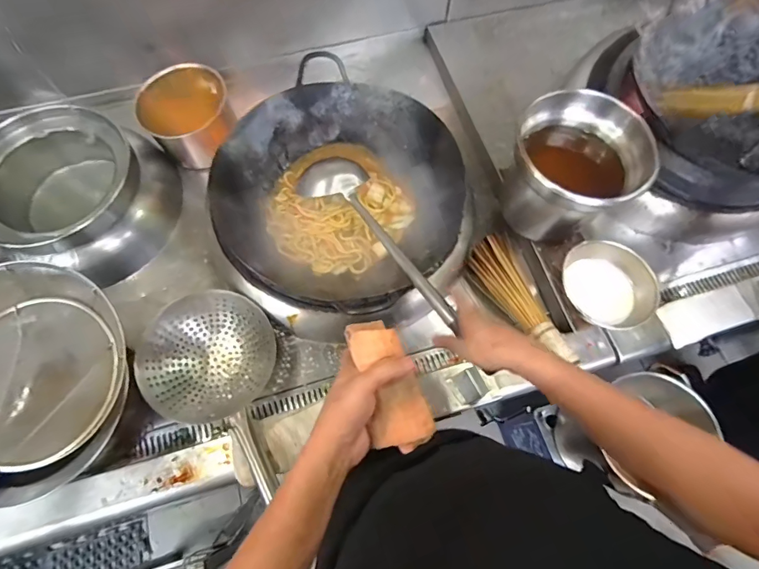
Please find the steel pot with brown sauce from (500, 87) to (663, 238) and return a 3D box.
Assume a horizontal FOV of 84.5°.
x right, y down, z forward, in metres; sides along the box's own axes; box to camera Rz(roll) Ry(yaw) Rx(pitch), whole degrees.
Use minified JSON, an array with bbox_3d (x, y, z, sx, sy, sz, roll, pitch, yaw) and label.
[{"bbox_3d":[0.345,-0.200,0.764,0.216,0.187,0.195,-27,70,-11],"label":"steel pot with brown sauce"}]

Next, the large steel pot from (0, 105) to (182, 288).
[{"bbox_3d":[-0.602,-0.176,0.836,0.280,0.218,0.296,0,67,0],"label":"large steel pot"}]

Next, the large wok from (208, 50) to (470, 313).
[{"bbox_3d":[-0.063,-0.167,0.744,0.403,0.112,0.416,36,71,14],"label":"large wok"}]

